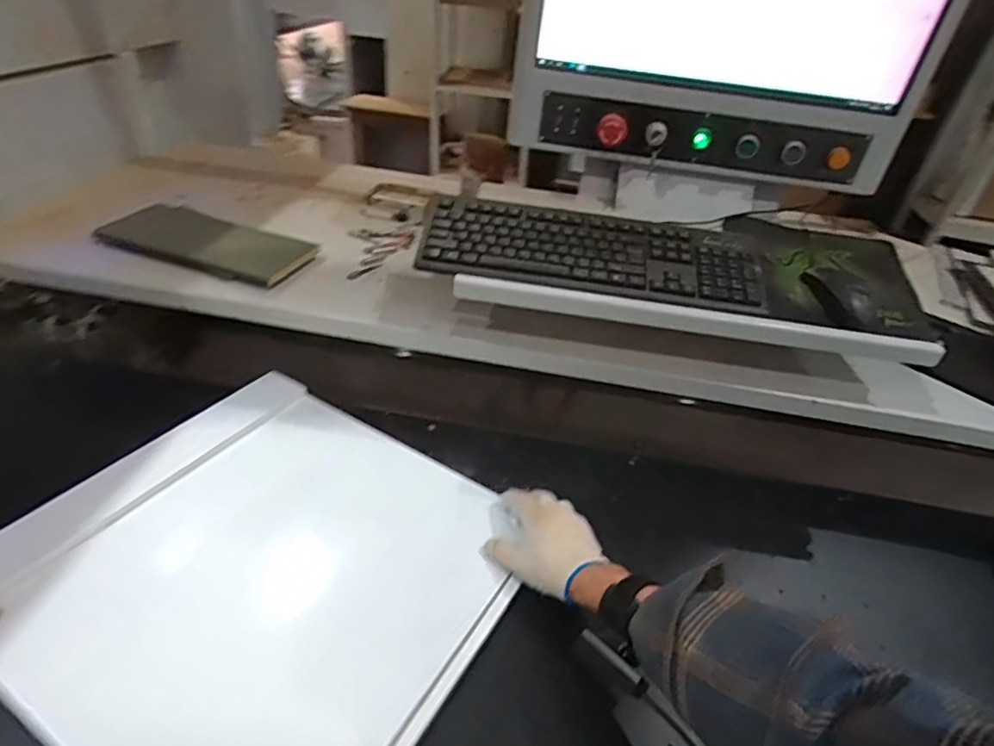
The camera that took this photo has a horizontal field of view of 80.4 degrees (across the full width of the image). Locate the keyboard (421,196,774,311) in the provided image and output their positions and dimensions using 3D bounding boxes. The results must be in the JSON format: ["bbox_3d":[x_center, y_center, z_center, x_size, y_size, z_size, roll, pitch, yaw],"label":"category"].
[{"bbox_3d":[0.125,-0.157,0.770,0.437,0.049,0.150,10,36,4],"label":"keyboard"}]

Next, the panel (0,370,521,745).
[{"bbox_3d":[-0.256,0.204,0.657,0.497,0.031,0.455,24,39,21],"label":"panel"}]

